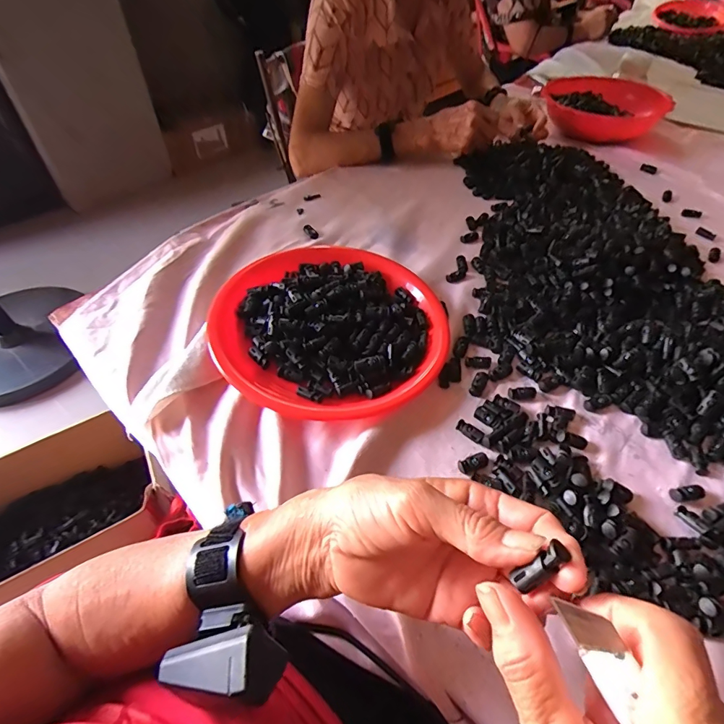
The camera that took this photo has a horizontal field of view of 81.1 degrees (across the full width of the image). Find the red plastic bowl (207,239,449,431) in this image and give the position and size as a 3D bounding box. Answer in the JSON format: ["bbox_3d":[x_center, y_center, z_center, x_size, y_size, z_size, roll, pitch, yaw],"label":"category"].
[{"bbox_3d":[-0.037,-0.051,0.496,0.256,0.045,0.275,1,49,-1],"label":"red plastic bowl"}]

